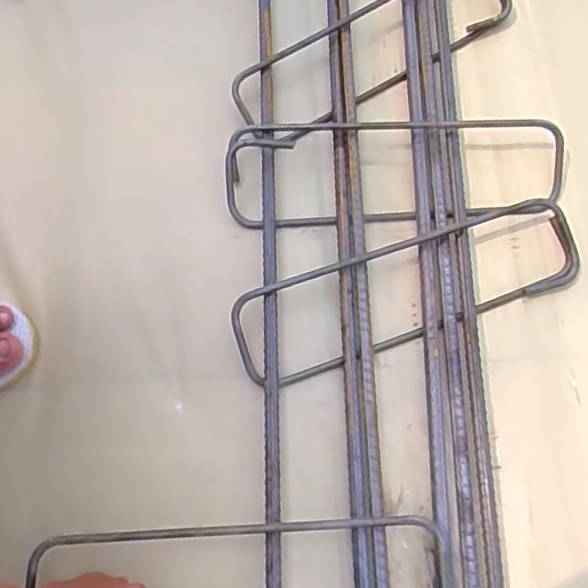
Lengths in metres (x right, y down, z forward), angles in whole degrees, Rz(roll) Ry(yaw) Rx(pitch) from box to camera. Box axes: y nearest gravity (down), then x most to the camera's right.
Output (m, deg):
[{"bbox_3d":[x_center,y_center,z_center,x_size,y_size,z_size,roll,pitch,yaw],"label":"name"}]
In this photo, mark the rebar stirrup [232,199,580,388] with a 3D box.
[{"bbox_3d":[0.100,-0.005,0.520,0.305,0.029,0.079,-18,70,-6],"label":"rebar stirrup"}]

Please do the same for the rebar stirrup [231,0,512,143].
[{"bbox_3d":[0.083,-0.248,0.611,0.305,0.033,0.092,-32,71,-11],"label":"rebar stirrup"}]

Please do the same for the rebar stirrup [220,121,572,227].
[{"bbox_3d":[0.093,-0.112,0.555,0.309,0.040,0.107,1,69,1],"label":"rebar stirrup"}]

